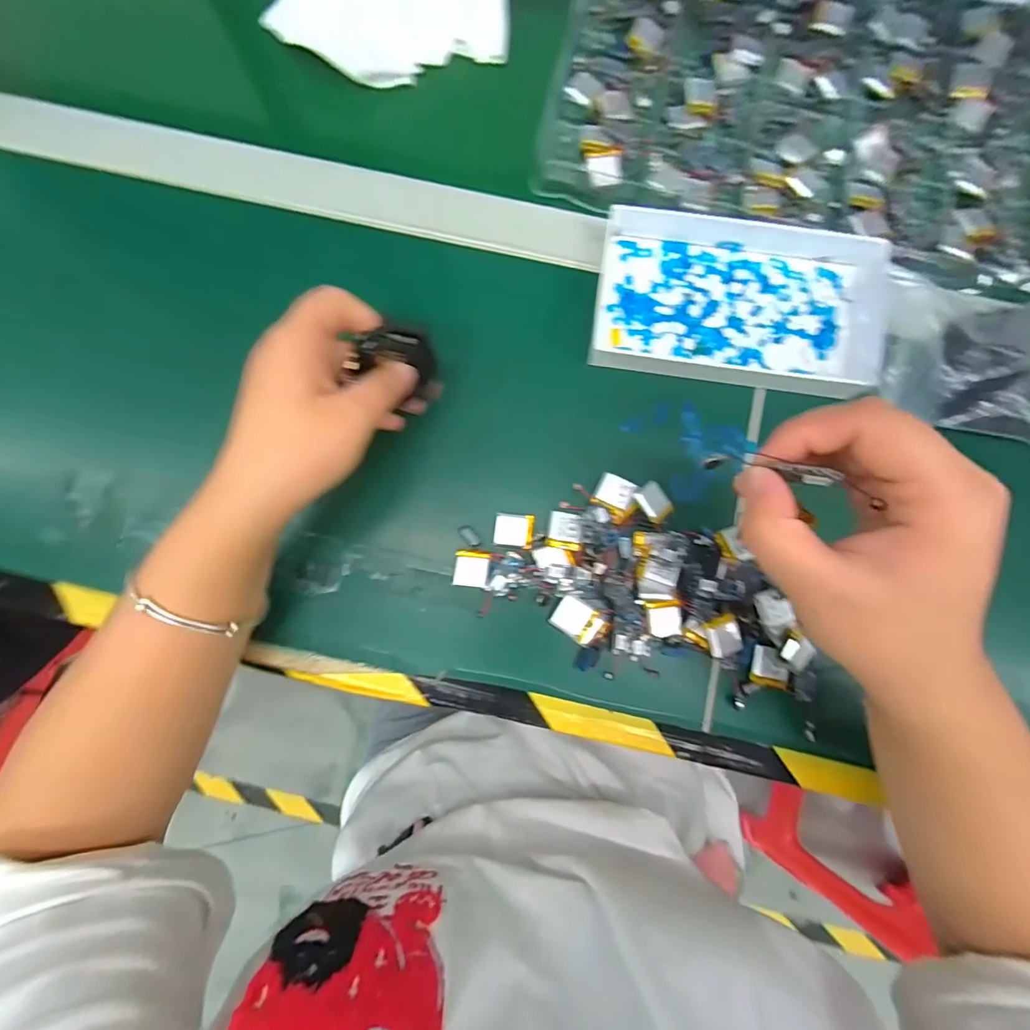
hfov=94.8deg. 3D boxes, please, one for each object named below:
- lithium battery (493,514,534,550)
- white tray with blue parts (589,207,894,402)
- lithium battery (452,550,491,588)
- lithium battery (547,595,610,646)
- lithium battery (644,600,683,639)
[{"bbox_3d":[-0.001,0.010,0.297,0.024,0.004,0.020,5,81,1],"label":"lithium battery"},{"bbox_3d":[0.147,-0.144,0.309,0.182,0.027,0.111,9,82,2],"label":"white tray with blue parts"},{"bbox_3d":[-0.027,0.033,0.295,0.021,0.005,0.022,6,81,1],"label":"lithium battery"},{"bbox_3d":[0.040,0.065,0.287,0.033,0.005,0.021,34,83,5],"label":"lithium battery"},{"bbox_3d":[0.092,0.063,0.288,0.019,0.010,0.022,-10,81,-1],"label":"lithium battery"}]

